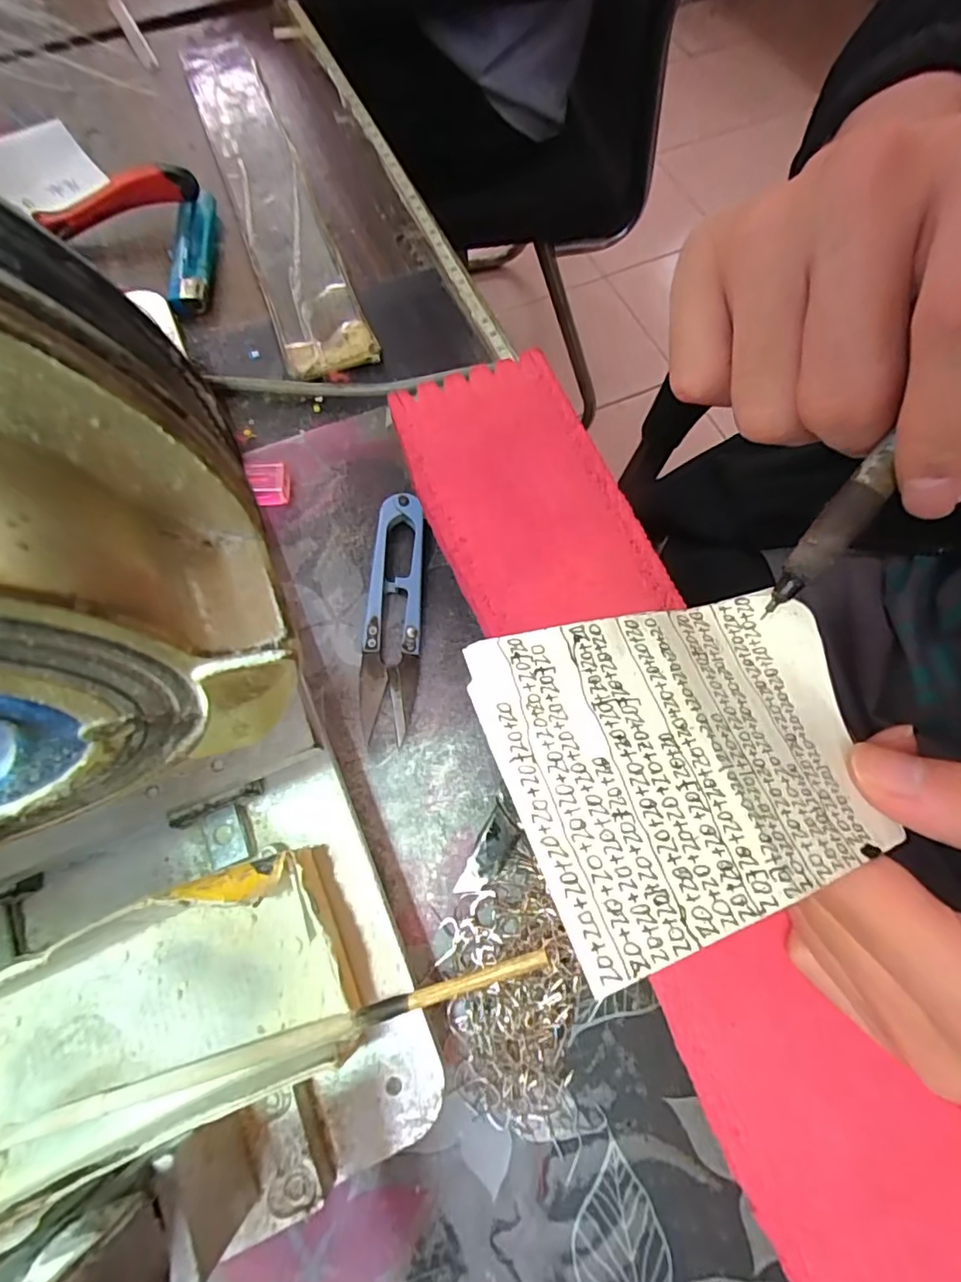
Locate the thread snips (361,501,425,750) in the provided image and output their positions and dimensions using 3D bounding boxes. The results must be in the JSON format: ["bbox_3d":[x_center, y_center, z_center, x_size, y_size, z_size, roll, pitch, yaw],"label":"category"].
[{"bbox_3d":[-0.035,-0.012,0.230,0.022,0.010,0.100,2,70,-1],"label":"thread snips"}]

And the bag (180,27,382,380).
[{"bbox_3d":[-0.118,-0.254,0.314,0.042,0.012,0.279,-19,72,-8],"label":"bag"}]

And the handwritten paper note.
[{"bbox_3d":[0.052,0.023,0.133,0.100,0.007,0.069,-9,64,-27],"label":"handwritten paper note"}]

